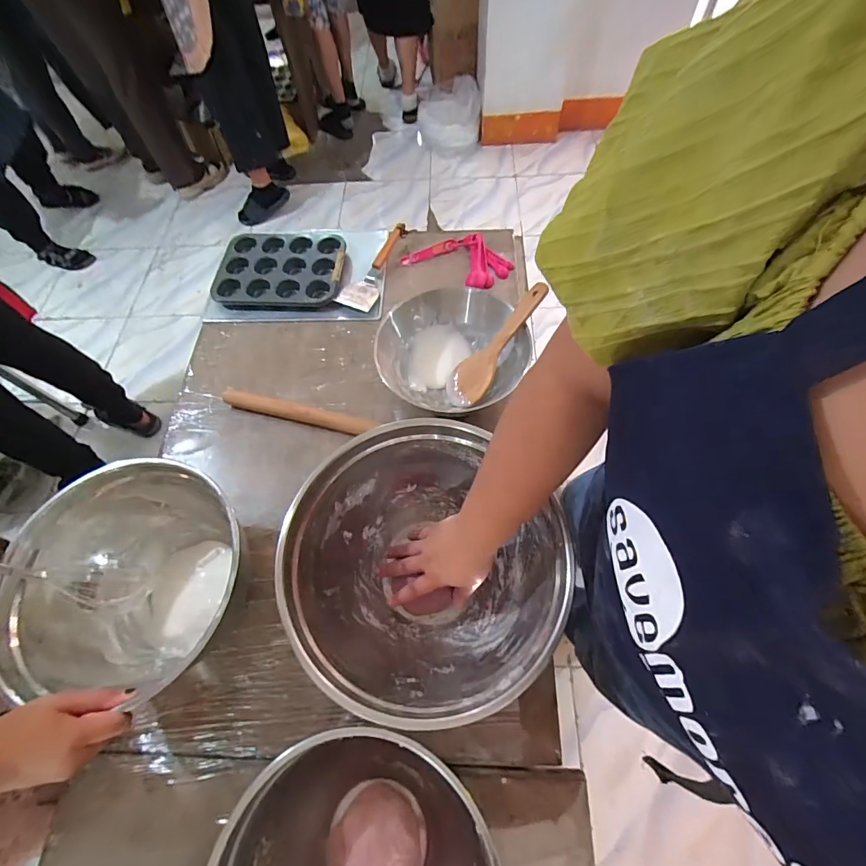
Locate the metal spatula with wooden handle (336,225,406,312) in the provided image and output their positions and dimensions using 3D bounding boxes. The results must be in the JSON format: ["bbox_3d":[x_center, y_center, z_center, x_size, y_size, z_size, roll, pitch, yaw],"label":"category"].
[{"bbox_3d":[-0.120,-0.341,0.853,0.075,0.026,0.218,20,69,12],"label":"metal spatula with wooden handle"}]

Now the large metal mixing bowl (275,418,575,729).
[{"bbox_3d":[-0.014,0.165,0.517,0.288,0.162,0.301,0,63,1],"label":"large metal mixing bowl"}]

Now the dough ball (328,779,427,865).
[{"bbox_3d":[-0.057,0.431,0.434,0.095,0.054,0.102,-1,66,3],"label":"dough ball"}]

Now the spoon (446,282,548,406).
[{"bbox_3d":[0.102,-0.140,0.677,0.069,0.027,0.228,45,108,20],"label":"spoon"}]

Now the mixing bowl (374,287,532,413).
[{"bbox_3d":[0.036,-0.127,0.716,0.237,0.118,0.215,14,68,9],"label":"mixing bowl"}]

